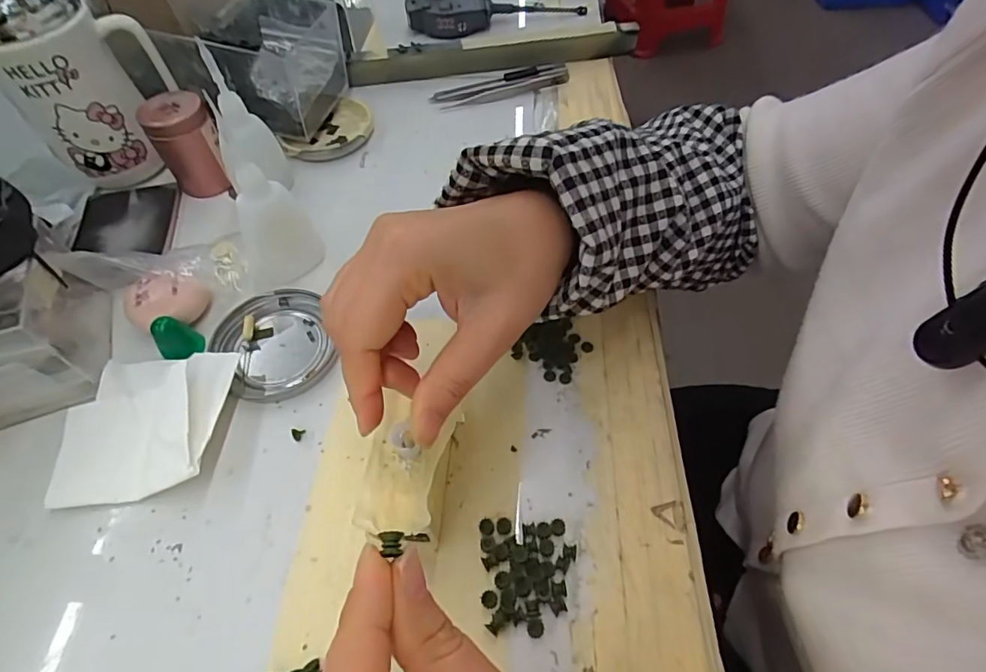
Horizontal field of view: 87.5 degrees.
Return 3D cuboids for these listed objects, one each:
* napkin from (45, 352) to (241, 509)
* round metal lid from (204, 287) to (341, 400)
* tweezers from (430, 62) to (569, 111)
[{"bbox_3d":[-0.195,0.046,0.286,0.089,0.025,0.084,-7,56,-4],"label":"napkin"},{"bbox_3d":[-0.138,0.006,0.321,0.068,0.010,0.075,-19,57,-12],"label":"round metal lid"},{"bbox_3d":[0.009,-0.235,0.481,0.131,0.011,0.034,-14,56,-9],"label":"tweezers"}]

